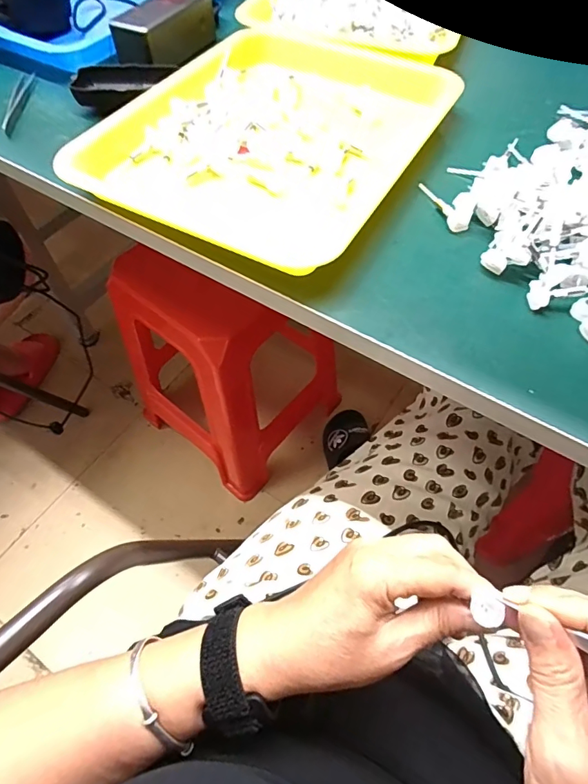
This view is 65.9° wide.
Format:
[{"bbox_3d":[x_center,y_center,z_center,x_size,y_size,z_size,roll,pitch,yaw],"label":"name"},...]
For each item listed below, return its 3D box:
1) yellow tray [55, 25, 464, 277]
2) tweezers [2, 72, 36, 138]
[{"bbox_3d":[-0.015,-0.249,0.422,0.250,0.031,0.313,26,62,15],"label":"yellow tray"},{"bbox_3d":[-0.291,-0.309,0.481,0.014,0.013,0.118,-6,59,-4],"label":"tweezers"}]

